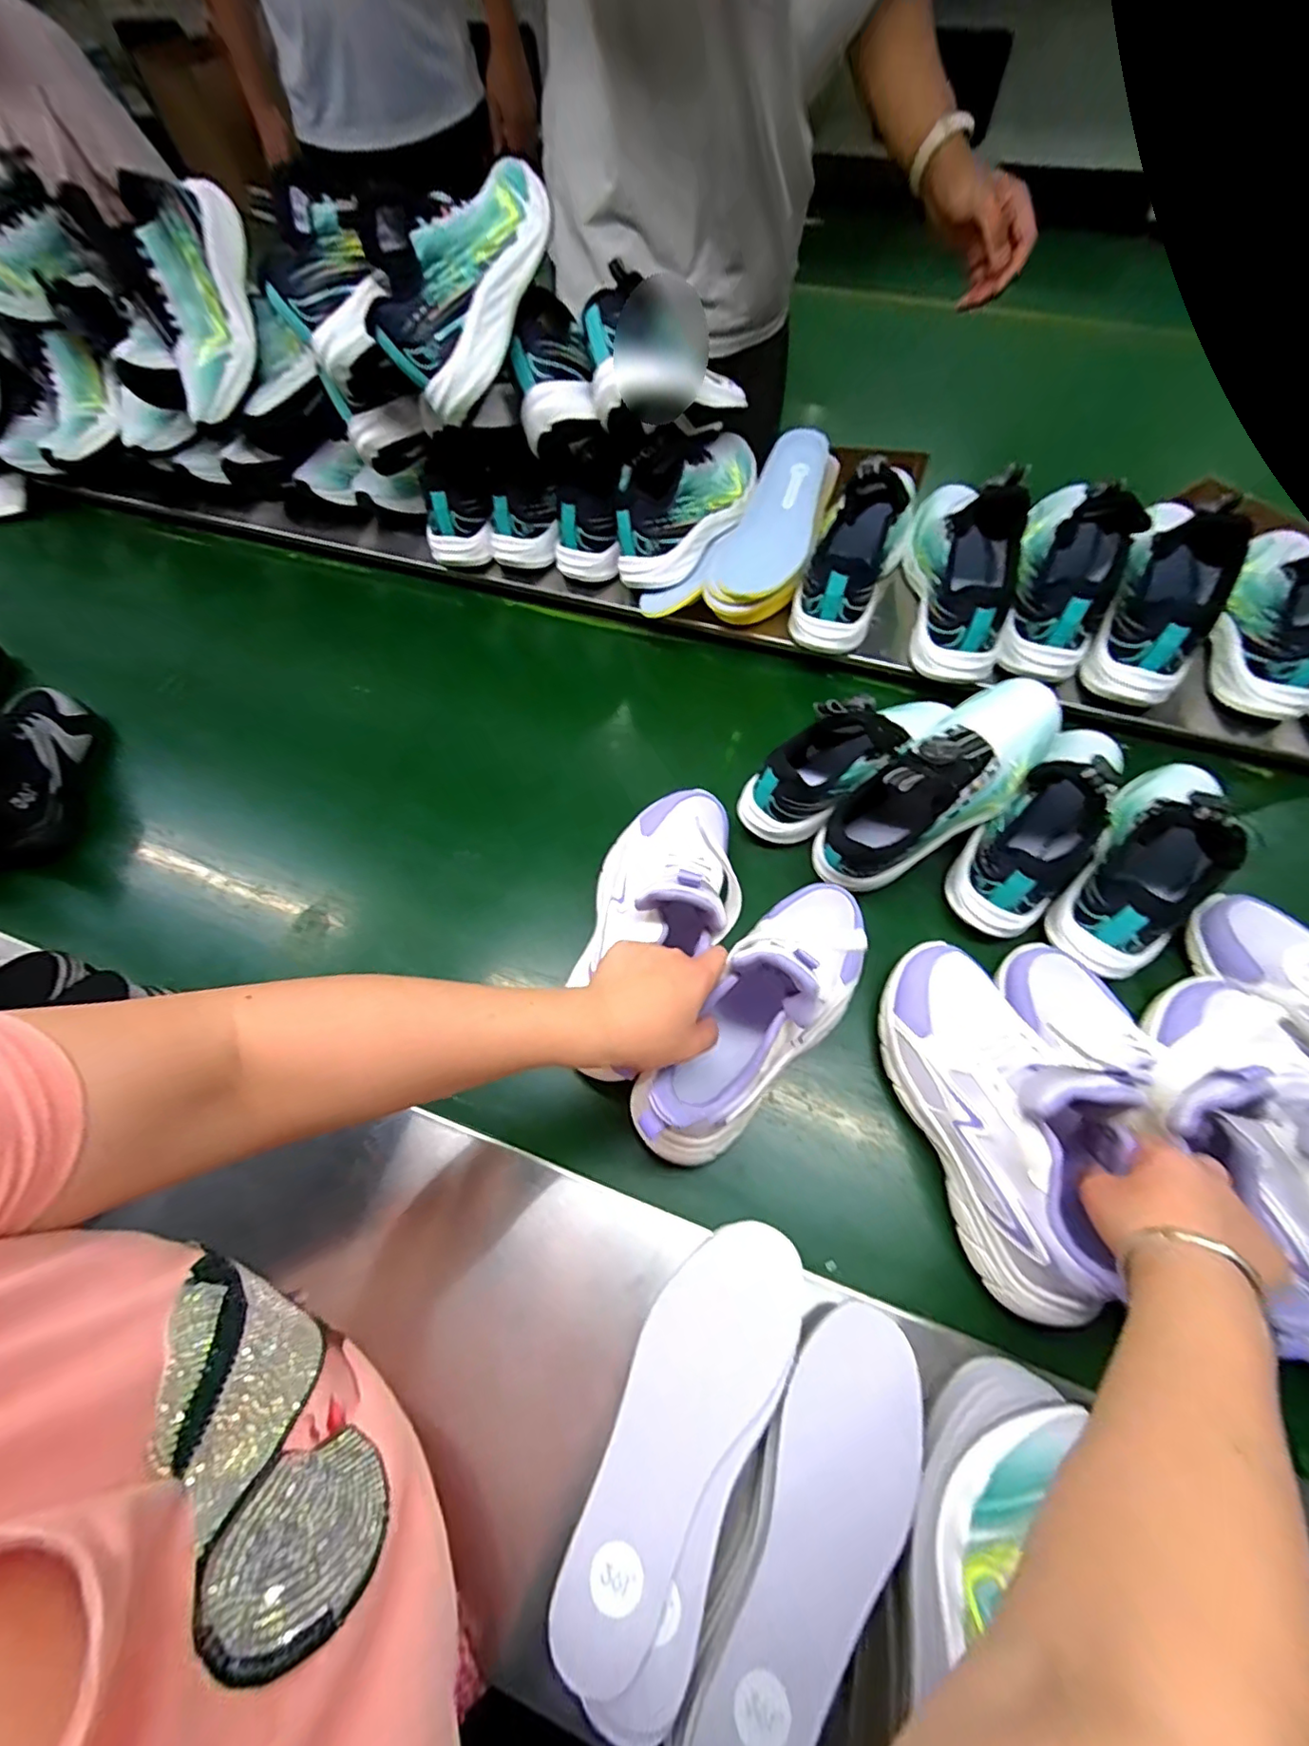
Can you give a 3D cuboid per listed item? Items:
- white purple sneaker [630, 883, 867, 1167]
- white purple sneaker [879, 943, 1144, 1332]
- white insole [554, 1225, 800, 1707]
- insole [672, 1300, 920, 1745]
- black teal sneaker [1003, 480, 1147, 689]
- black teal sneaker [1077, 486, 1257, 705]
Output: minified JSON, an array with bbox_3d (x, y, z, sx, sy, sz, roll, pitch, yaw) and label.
[{"bbox_3d":[0.086,0.097,0.430,0.088,0.143,0.245,34,58,18],"label":"white purple sneaker"},{"bbox_3d":[0.232,0.150,0.382,0.086,0.121,0.233,-14,63,-4],"label":"white purple sneaker"},{"bbox_3d":[0.014,0.305,0.330,0.072,0.019,0.210,30,69,17],"label":"white insole"},{"bbox_3d":[0.087,0.350,0.308,0.070,0.019,0.211,24,67,14],"label":"insole"},{"bbox_3d":[0.401,-0.313,0.580,0.111,0.112,0.234,21,66,13],"label":"black teal sneaker"},{"bbox_3d":[0.474,-0.246,0.546,0.087,0.077,0.167,18,105,12],"label":"black teal sneaker"}]

